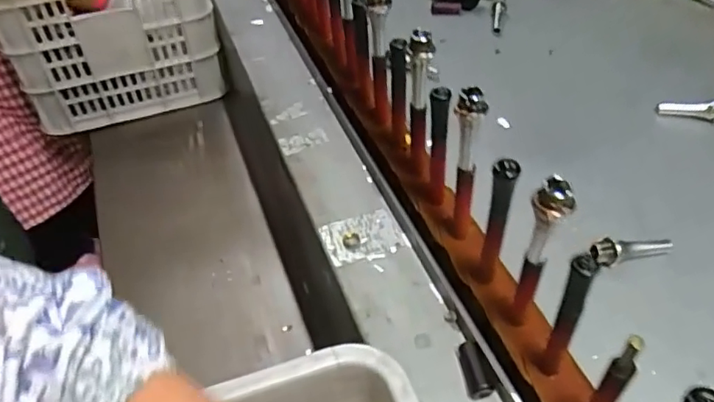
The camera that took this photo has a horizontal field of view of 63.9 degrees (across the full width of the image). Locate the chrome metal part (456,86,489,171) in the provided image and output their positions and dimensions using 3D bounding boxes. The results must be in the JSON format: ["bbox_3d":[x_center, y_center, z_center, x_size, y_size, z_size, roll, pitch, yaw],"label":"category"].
[{"bbox_3d":[0.095,-0.059,0.482,0.024,0.082,0.017,7,48,10],"label":"chrome metal part"}]

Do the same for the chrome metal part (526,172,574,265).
[{"bbox_3d":[0.135,0.017,0.407,0.026,0.079,0.019,15,50,17],"label":"chrome metal part"}]

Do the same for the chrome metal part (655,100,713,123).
[{"bbox_3d":[0.426,-0.114,0.724,0.081,0.023,0.022,9,48,12],"label":"chrome metal part"}]

